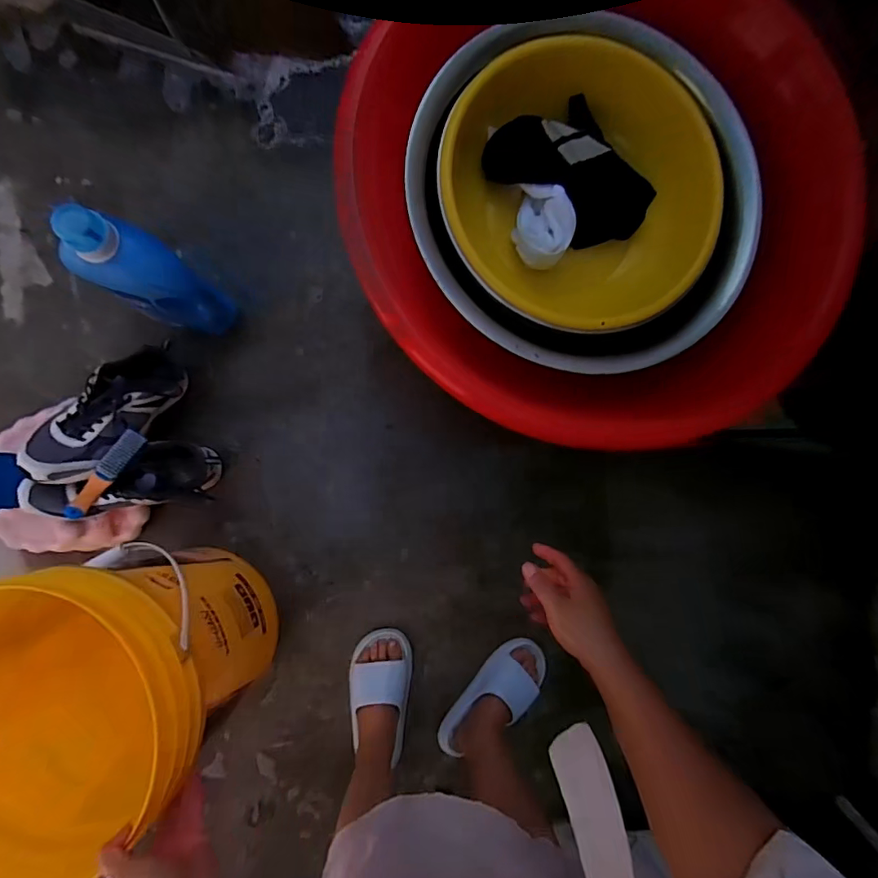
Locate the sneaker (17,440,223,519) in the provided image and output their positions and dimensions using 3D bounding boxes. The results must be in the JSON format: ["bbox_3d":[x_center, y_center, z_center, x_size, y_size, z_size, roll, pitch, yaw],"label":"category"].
[{"bbox_3d":[-0.516,0.069,0.820,0.293,0.082,0.101,-13,90,-26],"label":"sneaker"}]

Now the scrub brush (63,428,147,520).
[{"bbox_3d":[-0.527,0.059,0.774,0.035,0.022,0.161,36,86,-6],"label":"scrub brush"}]

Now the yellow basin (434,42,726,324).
[{"bbox_3d":[0.179,-0.302,0.671,0.351,0.110,0.322,0,90,-7],"label":"yellow basin"}]

